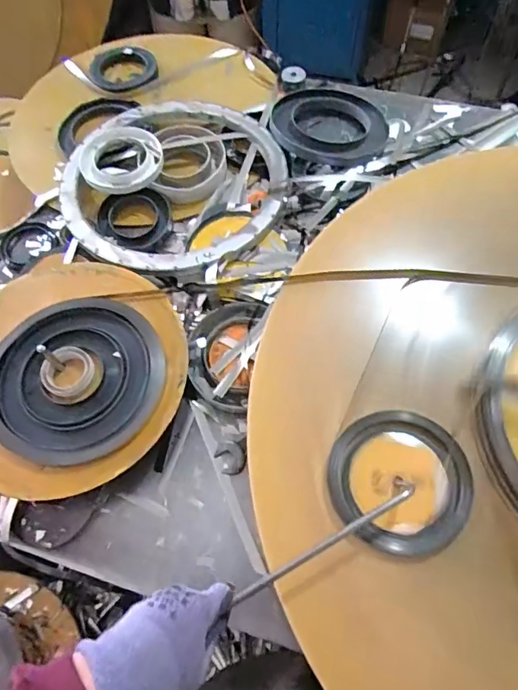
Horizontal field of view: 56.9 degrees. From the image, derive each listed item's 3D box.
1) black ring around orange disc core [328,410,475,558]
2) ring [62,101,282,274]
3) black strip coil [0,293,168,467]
[{"bbox_3d":[0.144,0.137,0.492,0.140,0.009,0.143,-1,64,2],"label":"black ring around orange disc core"},{"bbox_3d":[-0.128,-0.248,0.728,0.333,0.048,0.338,-1,64,2],"label":"ring"},{"bbox_3d":[-0.216,0.033,0.557,0.194,0.015,0.202,-1,64,2],"label":"black strip coil"}]

